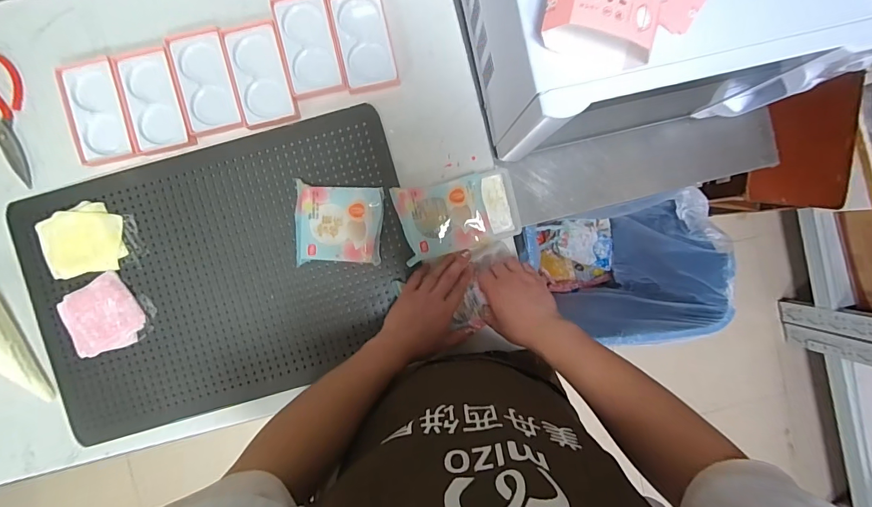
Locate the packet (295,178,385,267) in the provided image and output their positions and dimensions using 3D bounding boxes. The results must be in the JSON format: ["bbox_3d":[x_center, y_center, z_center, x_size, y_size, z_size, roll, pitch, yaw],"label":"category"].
[{"bbox_3d":[-0.145,-0.041,0.618,0.130,0.042,0.121,2,93,-2],"label":"packet"}]

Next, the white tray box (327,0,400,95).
[{"bbox_3d":[-0.110,-0.328,0.621,0.079,0.013,0.153,-12,93,-1],"label":"white tray box"}]

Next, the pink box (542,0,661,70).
[{"bbox_3d":[0.149,-0.207,0.371,0.107,0.059,0.047,14,93,-2],"label":"pink box"}]

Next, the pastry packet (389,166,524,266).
[{"bbox_3d":[0.035,-0.062,0.620,0.178,0.051,0.110,-16,93,-1],"label":"pastry packet"}]

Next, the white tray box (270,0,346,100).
[{"bbox_3d":[-0.193,-0.318,0.616,0.081,0.013,0.152,-13,93,-1],"label":"white tray box"}]

